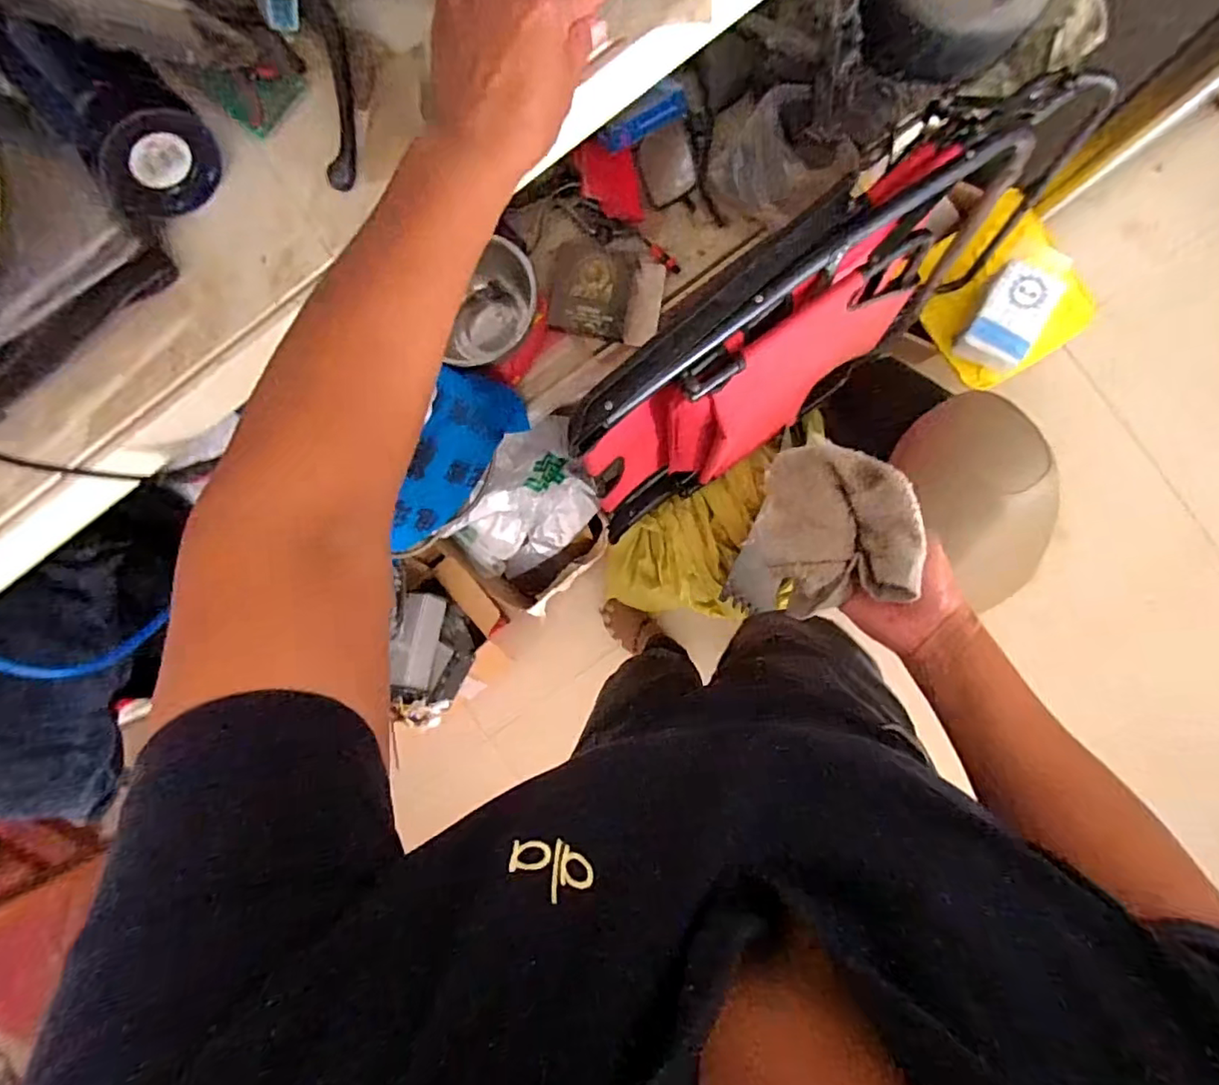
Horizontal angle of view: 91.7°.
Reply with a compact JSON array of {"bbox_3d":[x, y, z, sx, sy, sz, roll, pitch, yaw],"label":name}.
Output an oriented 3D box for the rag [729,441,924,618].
[{"bbox_3d":[0.173,-0.002,0.464,0.108,0.087,0.128,21,94,4],"label":"rag"}]

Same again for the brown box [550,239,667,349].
[{"bbox_3d":[-0.008,-0.393,0.927,0.174,0.038,0.135,13,93,4],"label":"brown box"}]

